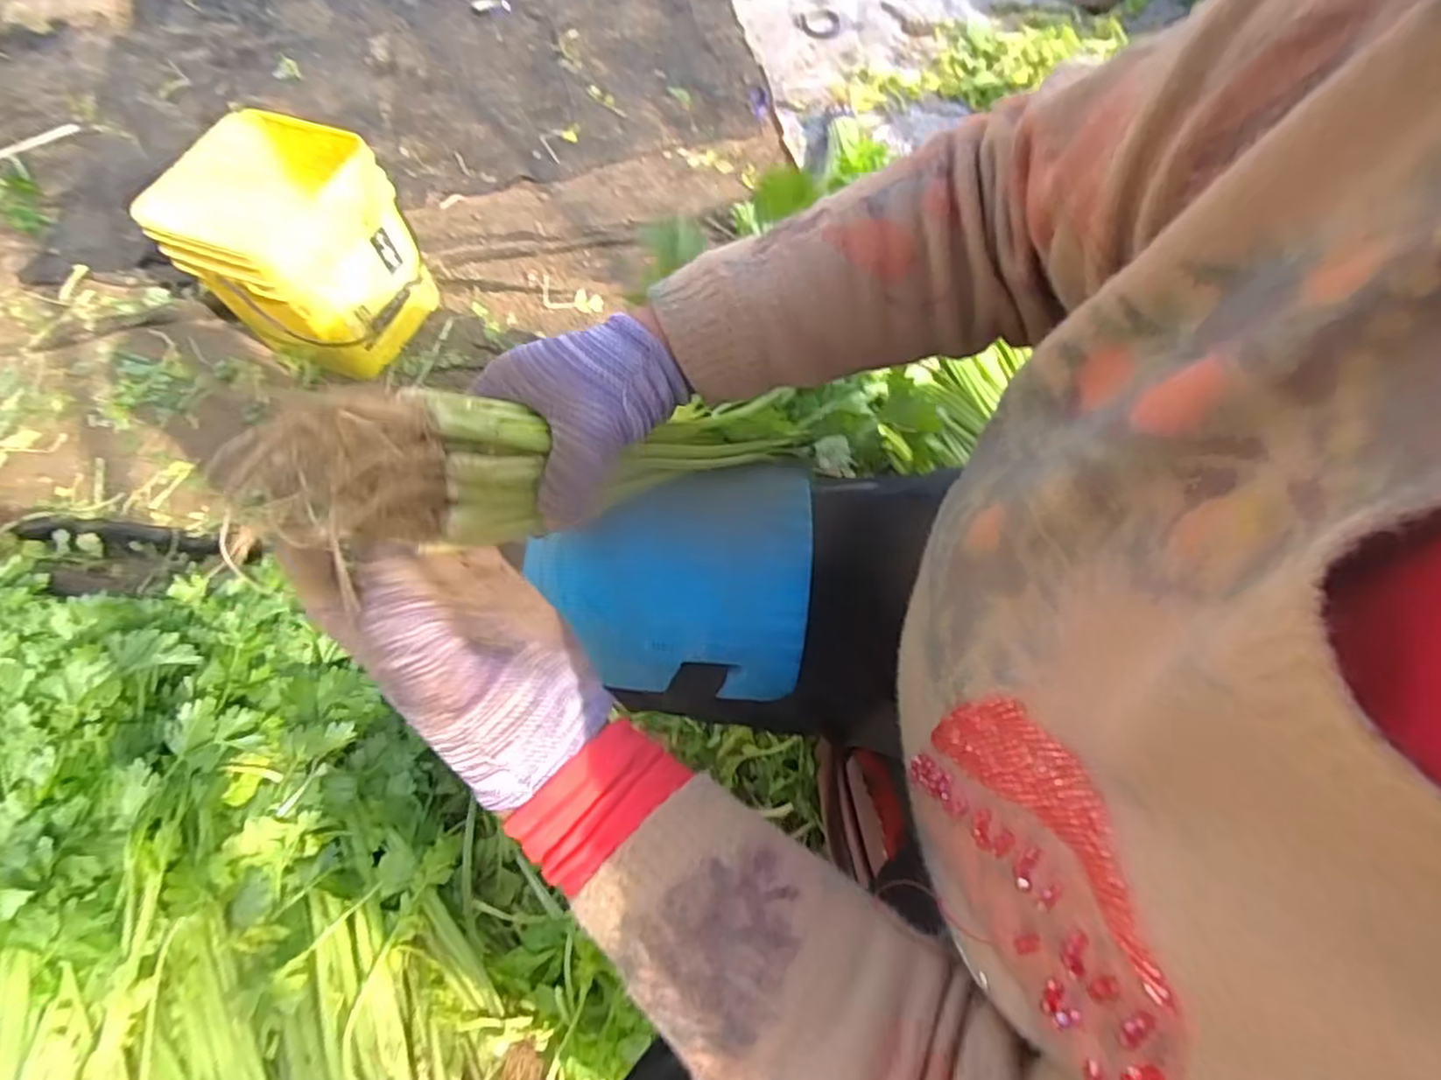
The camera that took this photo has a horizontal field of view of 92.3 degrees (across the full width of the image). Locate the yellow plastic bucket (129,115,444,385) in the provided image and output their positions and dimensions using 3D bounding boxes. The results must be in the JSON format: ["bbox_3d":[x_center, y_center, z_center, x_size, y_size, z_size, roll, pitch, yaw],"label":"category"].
[{"bbox_3d":[-0.615,-0.410,1.022,0.266,0.272,0.240,14,62,9],"label":"yellow plastic bucket"}]

